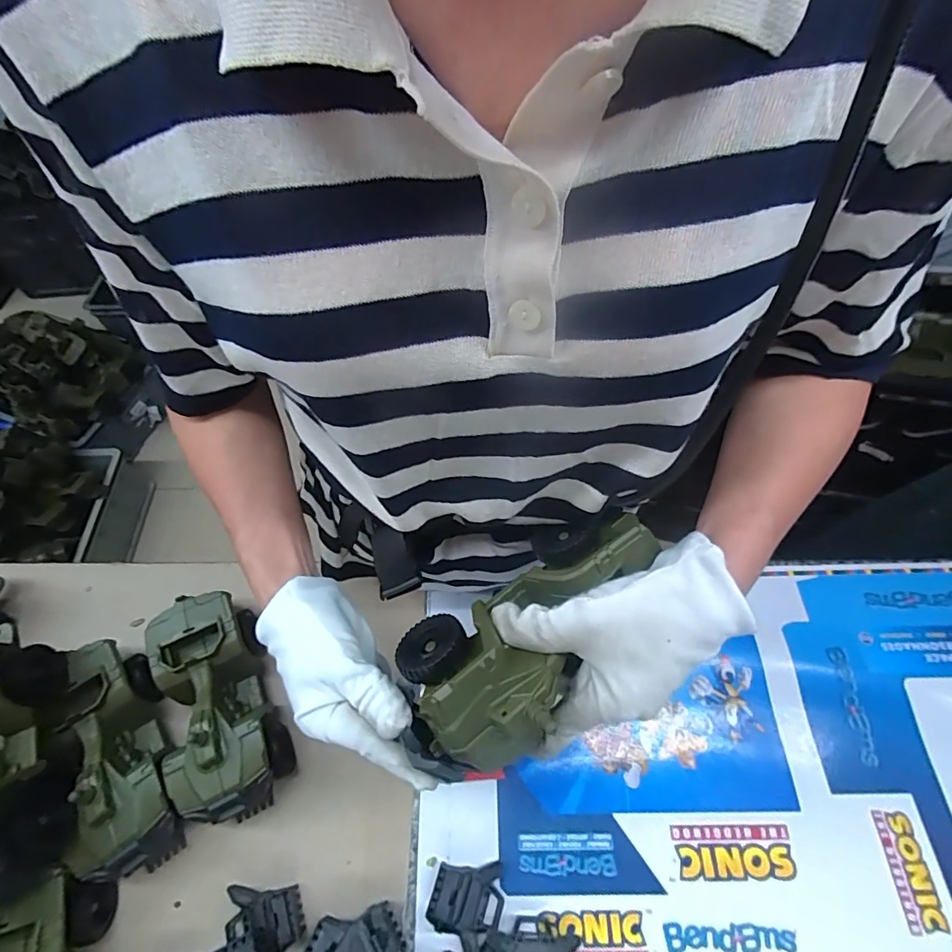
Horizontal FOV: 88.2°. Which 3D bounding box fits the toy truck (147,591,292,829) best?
[{"bbox_3d":[-0.231,0.203,0.442,0.081,0.078,0.187,-24,63,-11],"label":"toy truck"}]

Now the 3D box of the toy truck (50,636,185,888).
[{"bbox_3d":[-0.302,0.236,0.426,0.072,0.079,0.184,-25,63,-11],"label":"toy truck"}]

